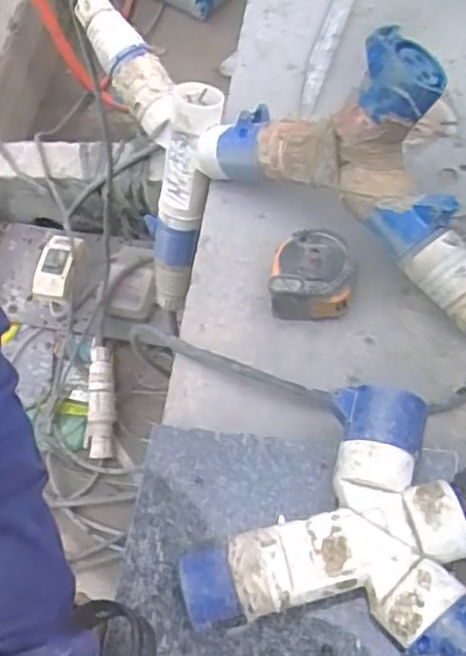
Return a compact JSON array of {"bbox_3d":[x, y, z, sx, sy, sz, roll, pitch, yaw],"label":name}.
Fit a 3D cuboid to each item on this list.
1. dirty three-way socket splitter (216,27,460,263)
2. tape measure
[{"bbox_3d":[0.088,-0.149,0.549,0.210,0.158,0.089,36,74,24],"label":"dirty three-way socket splitter"},{"bbox_3d":[0.067,-0.043,0.574,0.067,0.040,0.066,3,63,12],"label":"tape measure"}]

